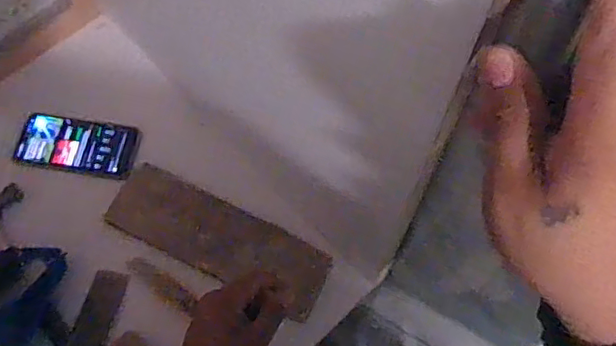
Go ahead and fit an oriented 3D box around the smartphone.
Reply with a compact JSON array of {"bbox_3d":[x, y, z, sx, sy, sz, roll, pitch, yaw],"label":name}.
[{"bbox_3d":[-0.327,-0.039,0.818,0.168,0.014,0.078,10,67,5],"label":"smartphone"}]

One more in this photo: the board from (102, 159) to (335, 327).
[{"bbox_3d":[-0.117,0.087,0.764,0.297,0.017,0.094,25,69,11],"label":"board"}]

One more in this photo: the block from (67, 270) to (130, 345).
[{"bbox_3d":[-0.267,0.188,0.722,0.041,0.015,0.131,15,67,7],"label":"block"}]

